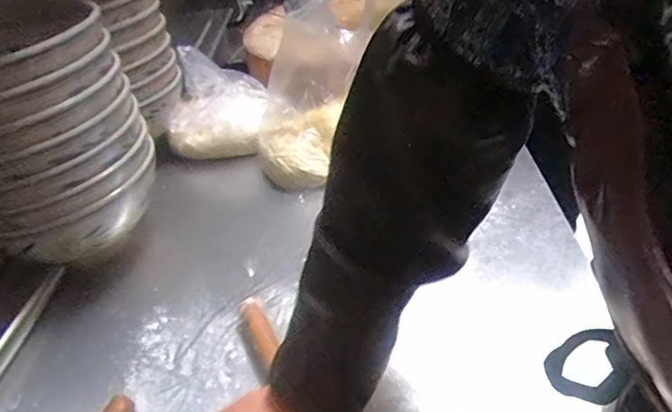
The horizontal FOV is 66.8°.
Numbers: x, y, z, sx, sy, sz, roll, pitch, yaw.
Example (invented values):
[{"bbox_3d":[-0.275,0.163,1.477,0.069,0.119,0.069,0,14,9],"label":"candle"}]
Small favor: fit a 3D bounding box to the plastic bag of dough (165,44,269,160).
[{"bbox_3d":[-0.221,-0.190,0.928,0.176,0.158,0.175,-13,38,-6],"label":"plastic bag of dough"}]

